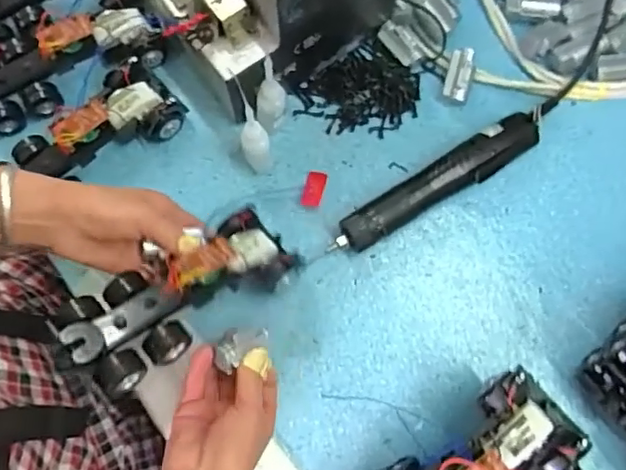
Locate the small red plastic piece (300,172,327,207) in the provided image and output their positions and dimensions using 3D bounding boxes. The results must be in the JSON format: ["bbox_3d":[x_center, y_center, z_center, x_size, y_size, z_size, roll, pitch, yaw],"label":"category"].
[{"bbox_3d":[0.000,-0.041,0.524,0.018,0.008,0.039,15,55,4],"label":"small red plastic piece"}]

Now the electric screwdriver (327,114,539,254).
[{"bbox_3d":[0.109,-0.044,0.508,0.208,0.037,0.035,-29,76,-8],"label":"electric screwdriver"}]

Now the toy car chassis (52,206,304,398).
[{"bbox_3d":[-0.096,0.043,0.434,0.191,0.055,0.075,-31,76,-29],"label":"toy car chassis"}]

